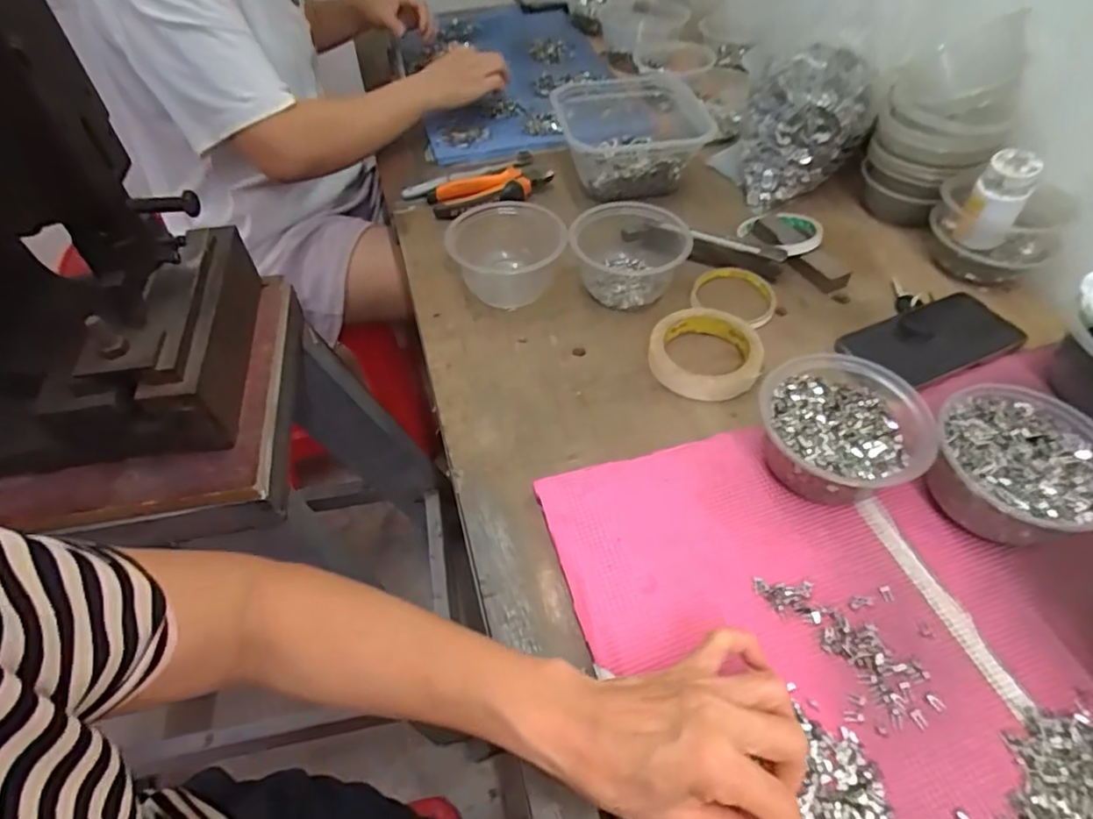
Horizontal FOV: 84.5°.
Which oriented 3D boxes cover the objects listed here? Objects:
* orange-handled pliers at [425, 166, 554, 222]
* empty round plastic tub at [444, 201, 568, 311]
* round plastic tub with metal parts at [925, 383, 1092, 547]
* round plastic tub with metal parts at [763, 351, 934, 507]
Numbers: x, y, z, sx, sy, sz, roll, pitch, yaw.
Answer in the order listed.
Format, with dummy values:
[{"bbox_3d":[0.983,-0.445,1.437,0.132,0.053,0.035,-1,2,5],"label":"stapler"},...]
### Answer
[{"bbox_3d":[-0.065,-0.267,0.717,0.150,0.022,0.054,-19,51,-10],"label":"orange-handled pliers"},{"bbox_3d":[-0.040,-0.155,0.612,0.116,0.060,0.103,-4,50,-1],"label":"empty round plastic tub"},{"bbox_3d":[0.330,0.041,0.422,0.109,0.057,0.115,0,50,0],"label":"round plastic tub with metal parts"},{"bbox_3d":[0.216,0.018,0.447,0.111,0.057,0.114,0,50,0],"label":"round plastic tub with metal parts"}]

